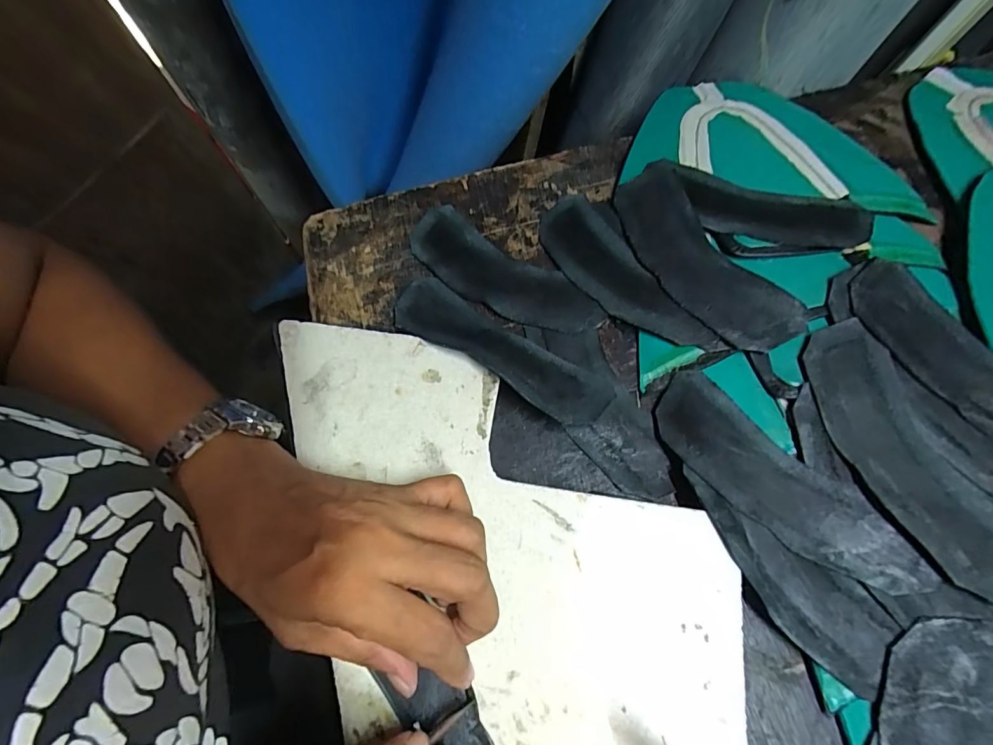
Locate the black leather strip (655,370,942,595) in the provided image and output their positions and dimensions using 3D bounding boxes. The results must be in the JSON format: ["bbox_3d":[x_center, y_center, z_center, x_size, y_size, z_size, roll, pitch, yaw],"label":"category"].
[{"bbox_3d":[0.147,0.062,0.244,0.048,0.022,0.144,-40,71,-12],"label":"black leather strip"}]

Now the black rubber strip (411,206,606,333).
[{"bbox_3d":[0.001,-0.068,0.313,0.149,0.004,0.050,34,73,15],"label":"black rubber strip"}]

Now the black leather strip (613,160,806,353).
[{"bbox_3d":[0.129,-0.078,0.298,0.057,0.018,0.156,-23,69,-7],"label":"black leather strip"}]

